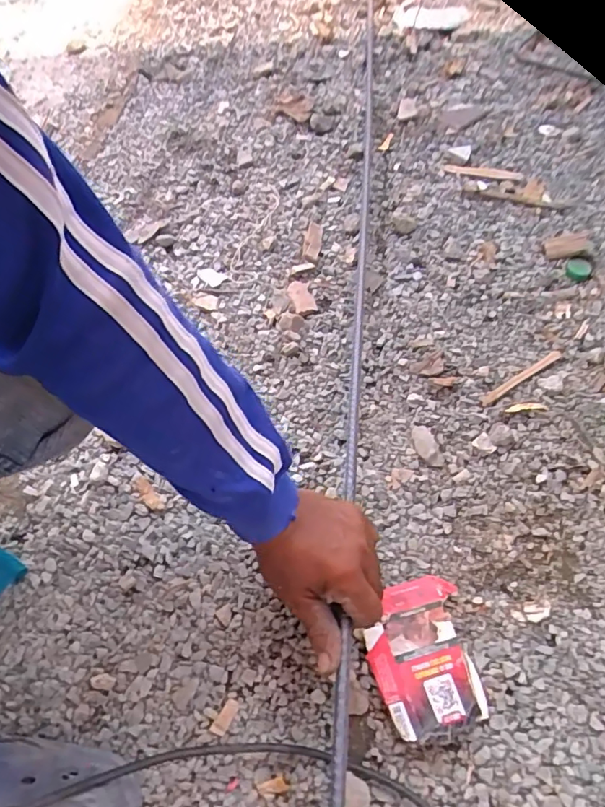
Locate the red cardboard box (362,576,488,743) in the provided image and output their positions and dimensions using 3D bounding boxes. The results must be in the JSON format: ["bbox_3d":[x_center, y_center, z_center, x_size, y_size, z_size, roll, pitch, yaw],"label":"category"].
[{"bbox_3d":[0.095,0.204,0.431,0.081,0.018,0.115,-7,57,-1],"label":"red cardboard box"}]

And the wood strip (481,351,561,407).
[{"bbox_3d":[0.238,-0.030,0.576,0.120,0.004,0.011,-30,60,-15],"label":"wood strip"}]

